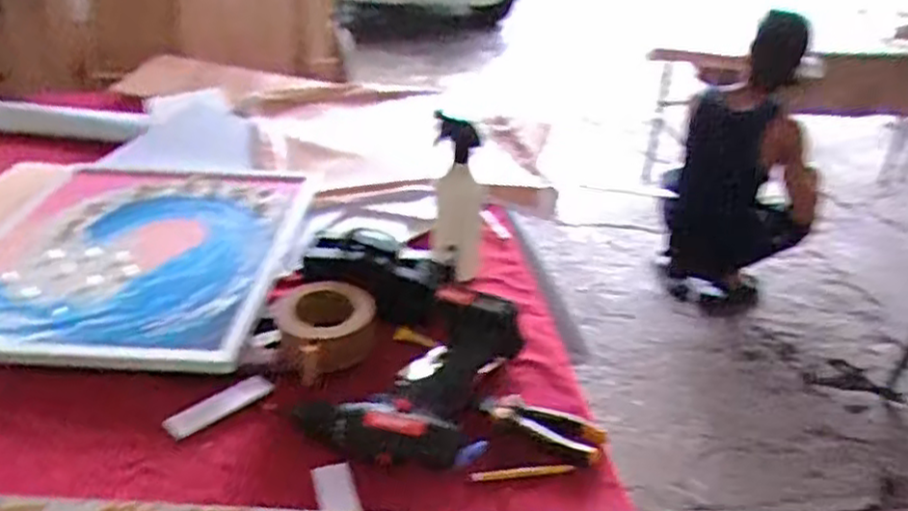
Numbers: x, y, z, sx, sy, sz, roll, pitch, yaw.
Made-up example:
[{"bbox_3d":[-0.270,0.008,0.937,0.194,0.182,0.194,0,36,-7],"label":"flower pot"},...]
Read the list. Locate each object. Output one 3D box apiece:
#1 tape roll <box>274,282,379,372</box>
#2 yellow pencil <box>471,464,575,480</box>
[{"bbox_3d":[-0.147,0.077,0.860,0.112,0.041,0.116,3,32,-2],"label":"tape roll"},{"bbox_3d":[0.070,0.220,0.757,0.103,0.005,0.010,0,33,-8],"label":"yellow pencil"}]

